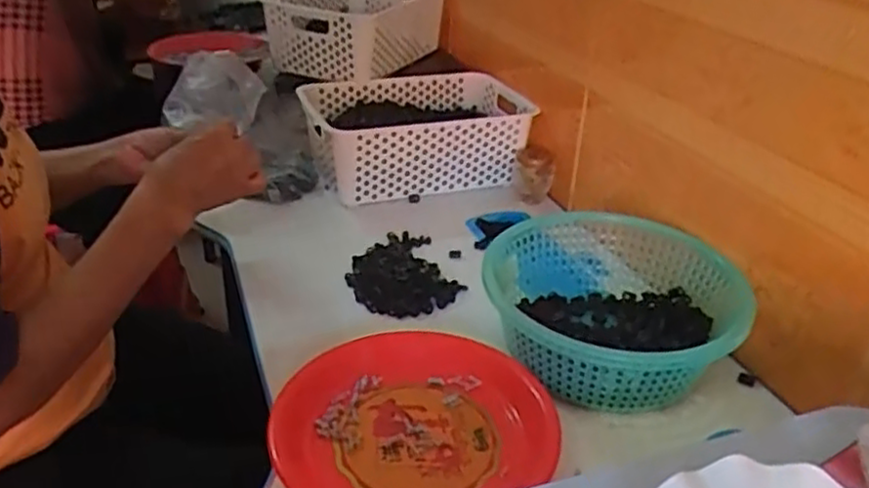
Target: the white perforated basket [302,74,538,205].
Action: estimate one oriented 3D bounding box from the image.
[{"bbox_3d":[-0.025,-0.161,1.043,0.304,0.120,0.213,-9,31,-18],"label":"white perforated basket"}]

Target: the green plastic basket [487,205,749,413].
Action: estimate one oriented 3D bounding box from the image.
[{"bbox_3d":[0.161,0.064,0.691,0.214,0.098,0.212,-1,29,-5],"label":"green plastic basket"}]

